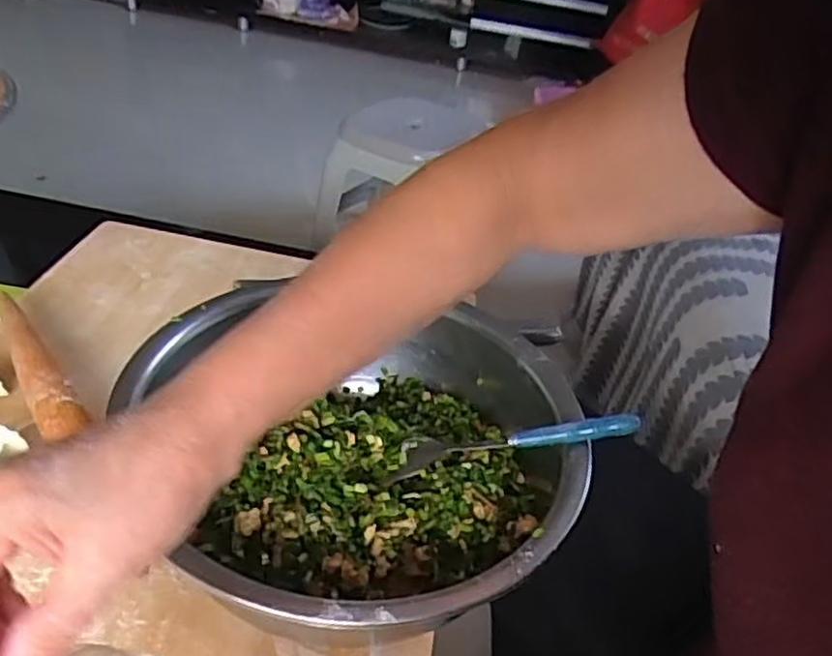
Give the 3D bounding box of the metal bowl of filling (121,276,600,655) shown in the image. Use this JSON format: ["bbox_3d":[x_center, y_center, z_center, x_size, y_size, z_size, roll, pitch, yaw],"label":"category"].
[{"bbox_3d":[-0.042,0.094,0.449,0.275,0.102,0.254,6,36,-5],"label":"metal bowl of filling"}]

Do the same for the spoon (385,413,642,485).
[{"bbox_3d":[0.060,0.072,0.430,0.151,0.012,0.031,-10,36,7],"label":"spoon"}]

